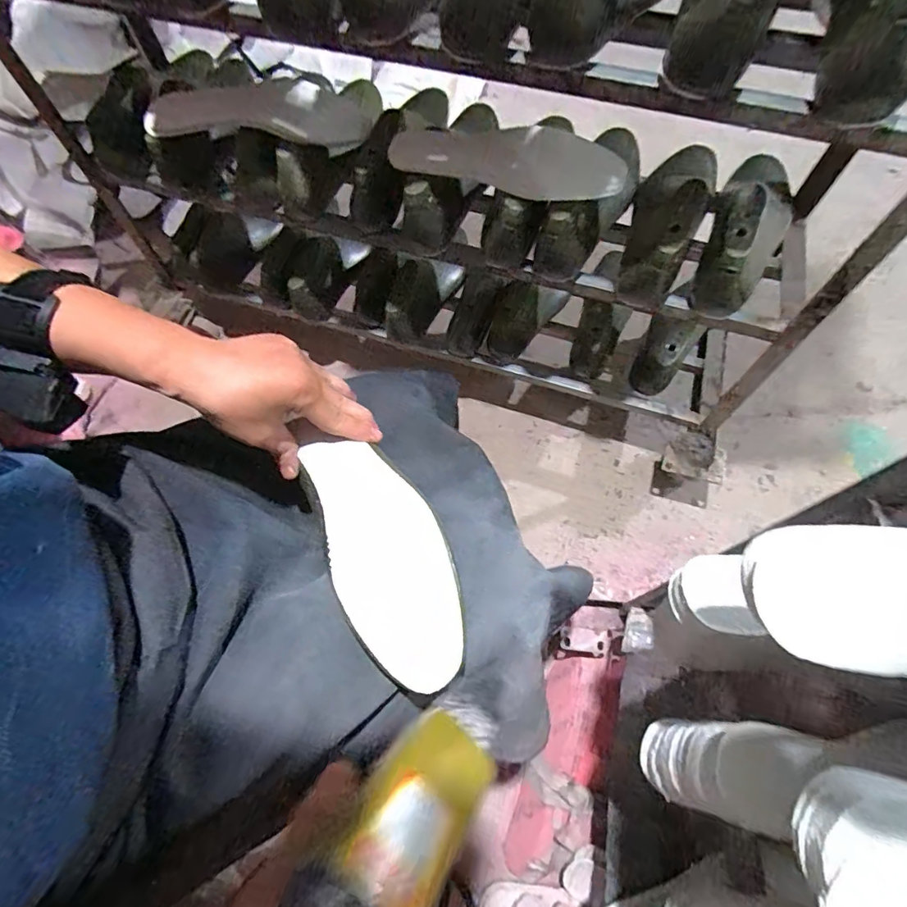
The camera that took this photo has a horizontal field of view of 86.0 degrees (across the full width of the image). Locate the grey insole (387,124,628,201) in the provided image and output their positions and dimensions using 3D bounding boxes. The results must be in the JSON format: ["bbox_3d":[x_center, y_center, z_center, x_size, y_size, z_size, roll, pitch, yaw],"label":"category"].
[{"bbox_3d":[0.055,-0.330,0.547,0.268,0.033,0.076,14,65,8],"label":"grey insole"}]

